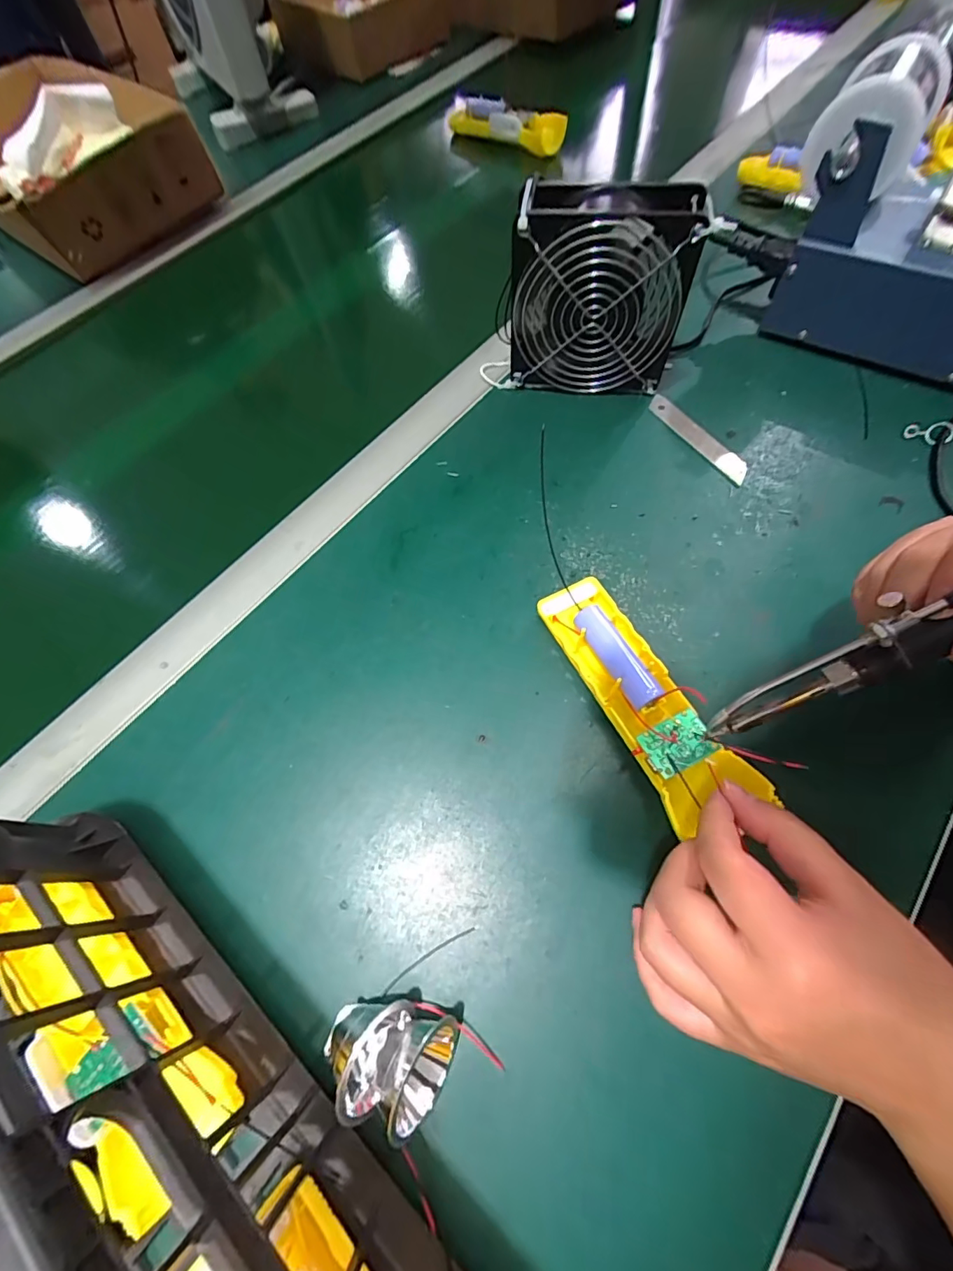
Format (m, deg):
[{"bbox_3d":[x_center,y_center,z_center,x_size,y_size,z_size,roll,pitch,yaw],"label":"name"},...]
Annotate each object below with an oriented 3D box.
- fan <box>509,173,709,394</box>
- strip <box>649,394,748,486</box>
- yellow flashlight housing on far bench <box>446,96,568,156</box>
[{"bbox_3d":[0.083,-0.244,0.351,0.134,0.127,0.049,1,64,4],"label":"fan"},{"bbox_3d":[0.173,-0.156,0.372,0.018,0.004,0.097,-38,73,-5],"label":"strip"},{"bbox_3d":[0.037,-0.669,0.620,0.181,0.034,0.044,32,70,17],"label":"yellow flashlight housing on far bench"}]

